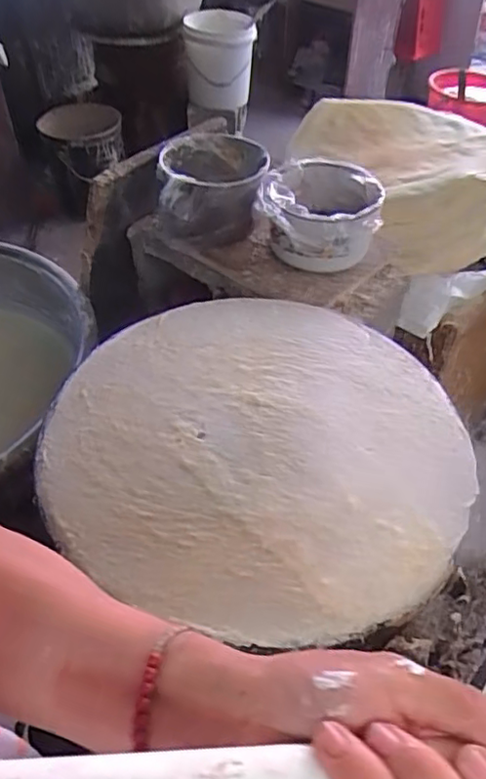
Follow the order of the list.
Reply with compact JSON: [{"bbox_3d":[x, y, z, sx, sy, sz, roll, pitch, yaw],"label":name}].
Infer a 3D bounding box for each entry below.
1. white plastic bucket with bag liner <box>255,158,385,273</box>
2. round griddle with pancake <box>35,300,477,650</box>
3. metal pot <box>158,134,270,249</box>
[{"bbox_3d":[0.097,-0.229,0.814,0.151,0.093,0.142,0,46,0],"label":"white plastic bucket with bag liner"},{"bbox_3d":[0.016,0.041,0.566,0.362,0.030,0.358,-1,48,1],"label":"round griddle with pancake"},{"bbox_3d":[-0.038,-0.267,0.842,0.141,0.092,0.159,0,46,0],"label":"metal pot"}]

